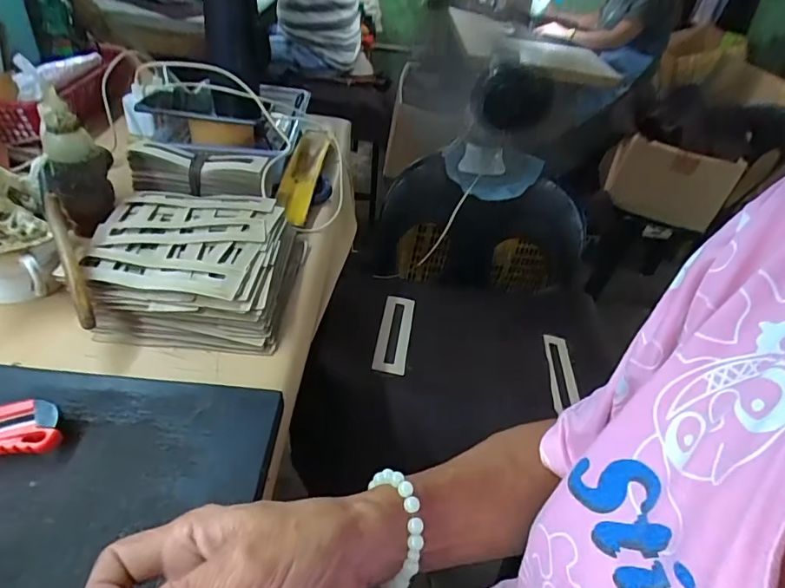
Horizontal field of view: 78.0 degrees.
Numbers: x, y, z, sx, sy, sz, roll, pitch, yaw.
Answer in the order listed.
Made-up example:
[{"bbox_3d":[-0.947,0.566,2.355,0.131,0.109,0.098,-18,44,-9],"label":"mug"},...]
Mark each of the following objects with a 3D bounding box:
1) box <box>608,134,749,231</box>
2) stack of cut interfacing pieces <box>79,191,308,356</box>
[{"bbox_3d":[0.887,-0.352,1.538,0.380,0.251,0.078,12,41,3],"label":"box"},{"bbox_3d":[-0.194,-0.037,0.489,0.185,0.048,0.194,6,41,-4],"label":"stack of cut interfacing pieces"}]

